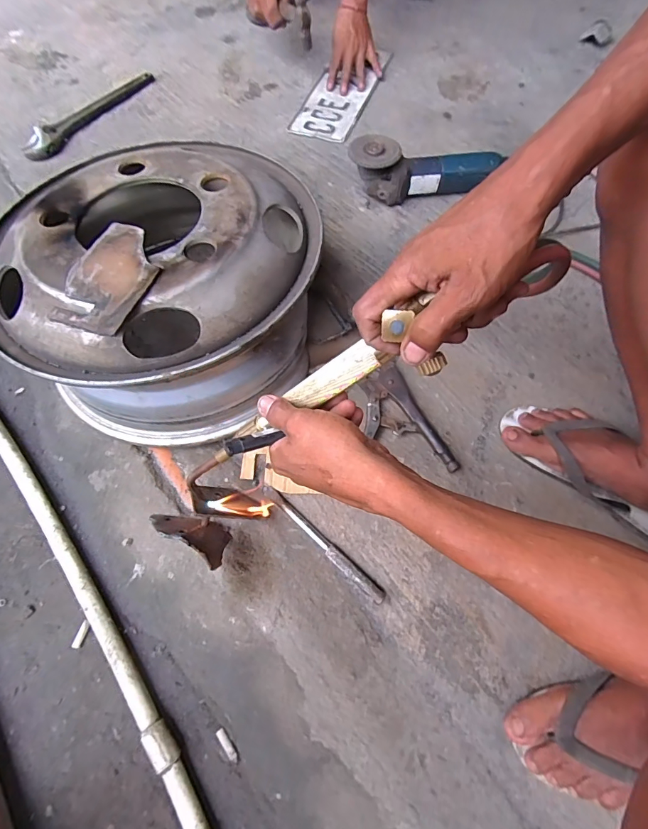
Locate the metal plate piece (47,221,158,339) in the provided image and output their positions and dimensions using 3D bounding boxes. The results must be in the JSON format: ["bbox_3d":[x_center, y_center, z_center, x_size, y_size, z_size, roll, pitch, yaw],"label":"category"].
[{"bbox_3d":[-0.229,-0.150,0.433,0.093,0.010,0.144,15,66,9],"label":"metal plate piece"}]

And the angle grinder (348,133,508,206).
[{"bbox_3d":[0.191,-0.458,0.754,0.285,0.106,0.077,-7,64,-2],"label":"angle grinder"}]

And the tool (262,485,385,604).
[{"bbox_3d":[-0.007,0.160,0.513,0.204,0.015,0.017,39,71,18],"label":"tool"}]

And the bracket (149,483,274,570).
[{"bbox_3d":[-0.141,0.119,0.489,0.103,0.069,0.105,37,71,17],"label":"bracket"}]

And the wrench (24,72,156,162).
[{"bbox_3d":[-0.547,-0.717,0.953,0.071,0.029,0.372,31,69,15],"label":"wrench"}]

